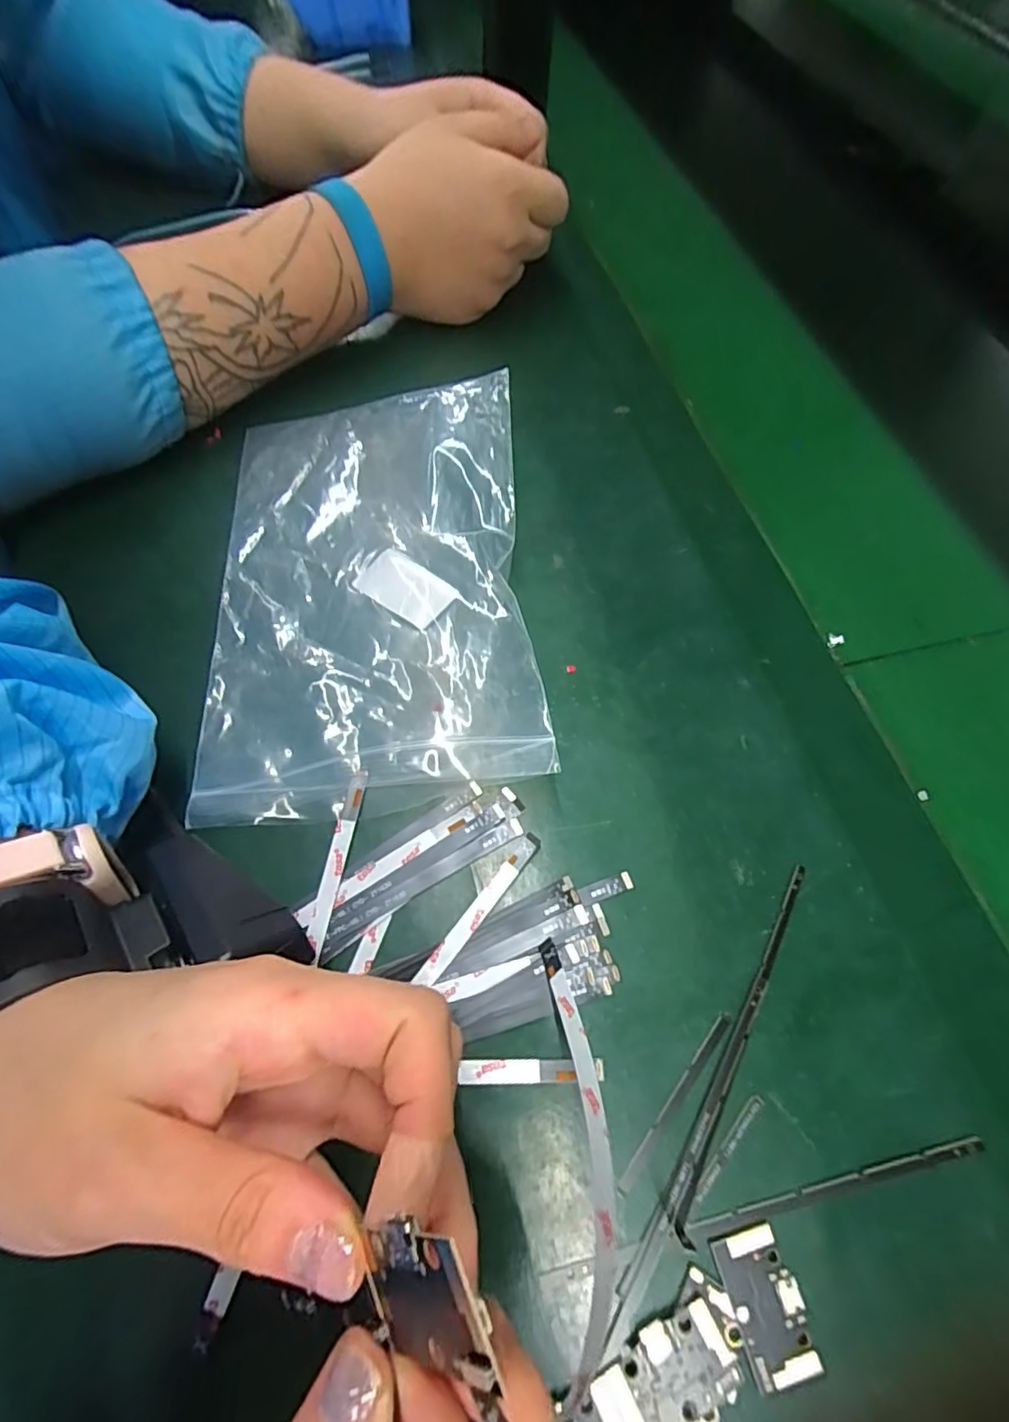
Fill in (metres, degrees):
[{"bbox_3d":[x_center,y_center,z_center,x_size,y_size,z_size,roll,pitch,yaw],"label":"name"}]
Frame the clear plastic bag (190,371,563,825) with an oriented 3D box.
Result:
[{"bbox_3d":[-0.067,-0.067,0.285,0.154,0.033,0.240,-9,65,8],"label":"clear plastic bag"}]

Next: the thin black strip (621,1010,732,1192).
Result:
[{"bbox_3d":[0.061,0.137,0.202,0.004,0.004,0.067,38,70,14],"label":"thin black strip"}]

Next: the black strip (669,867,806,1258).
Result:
[{"bbox_3d":[0.088,0.118,0.209,0.009,0.004,0.133,28,68,10],"label":"black strip"}]

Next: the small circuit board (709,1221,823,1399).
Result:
[{"bbox_3d":[0.083,0.187,0.179,0.022,0.004,0.038,-14,67,-8],"label":"small circuit board"}]

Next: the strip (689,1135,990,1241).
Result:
[{"bbox_3d":[0.112,0.161,0.192,0.105,0.004,0.005,-11,67,-7],"label":"strip"}]

